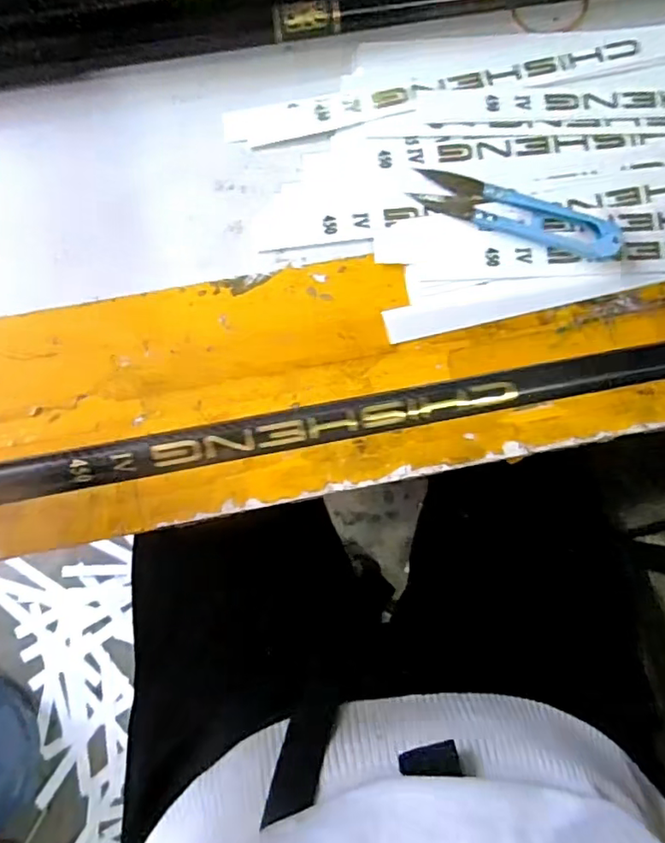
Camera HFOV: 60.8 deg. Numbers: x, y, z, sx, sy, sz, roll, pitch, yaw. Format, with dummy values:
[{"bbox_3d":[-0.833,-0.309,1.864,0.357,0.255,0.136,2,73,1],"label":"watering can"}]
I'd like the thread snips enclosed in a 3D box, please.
[{"bbox_3d":[0.091,-0.101,0.277,0.101,0.010,0.022,20,84,2],"label":"thread snips"}]

